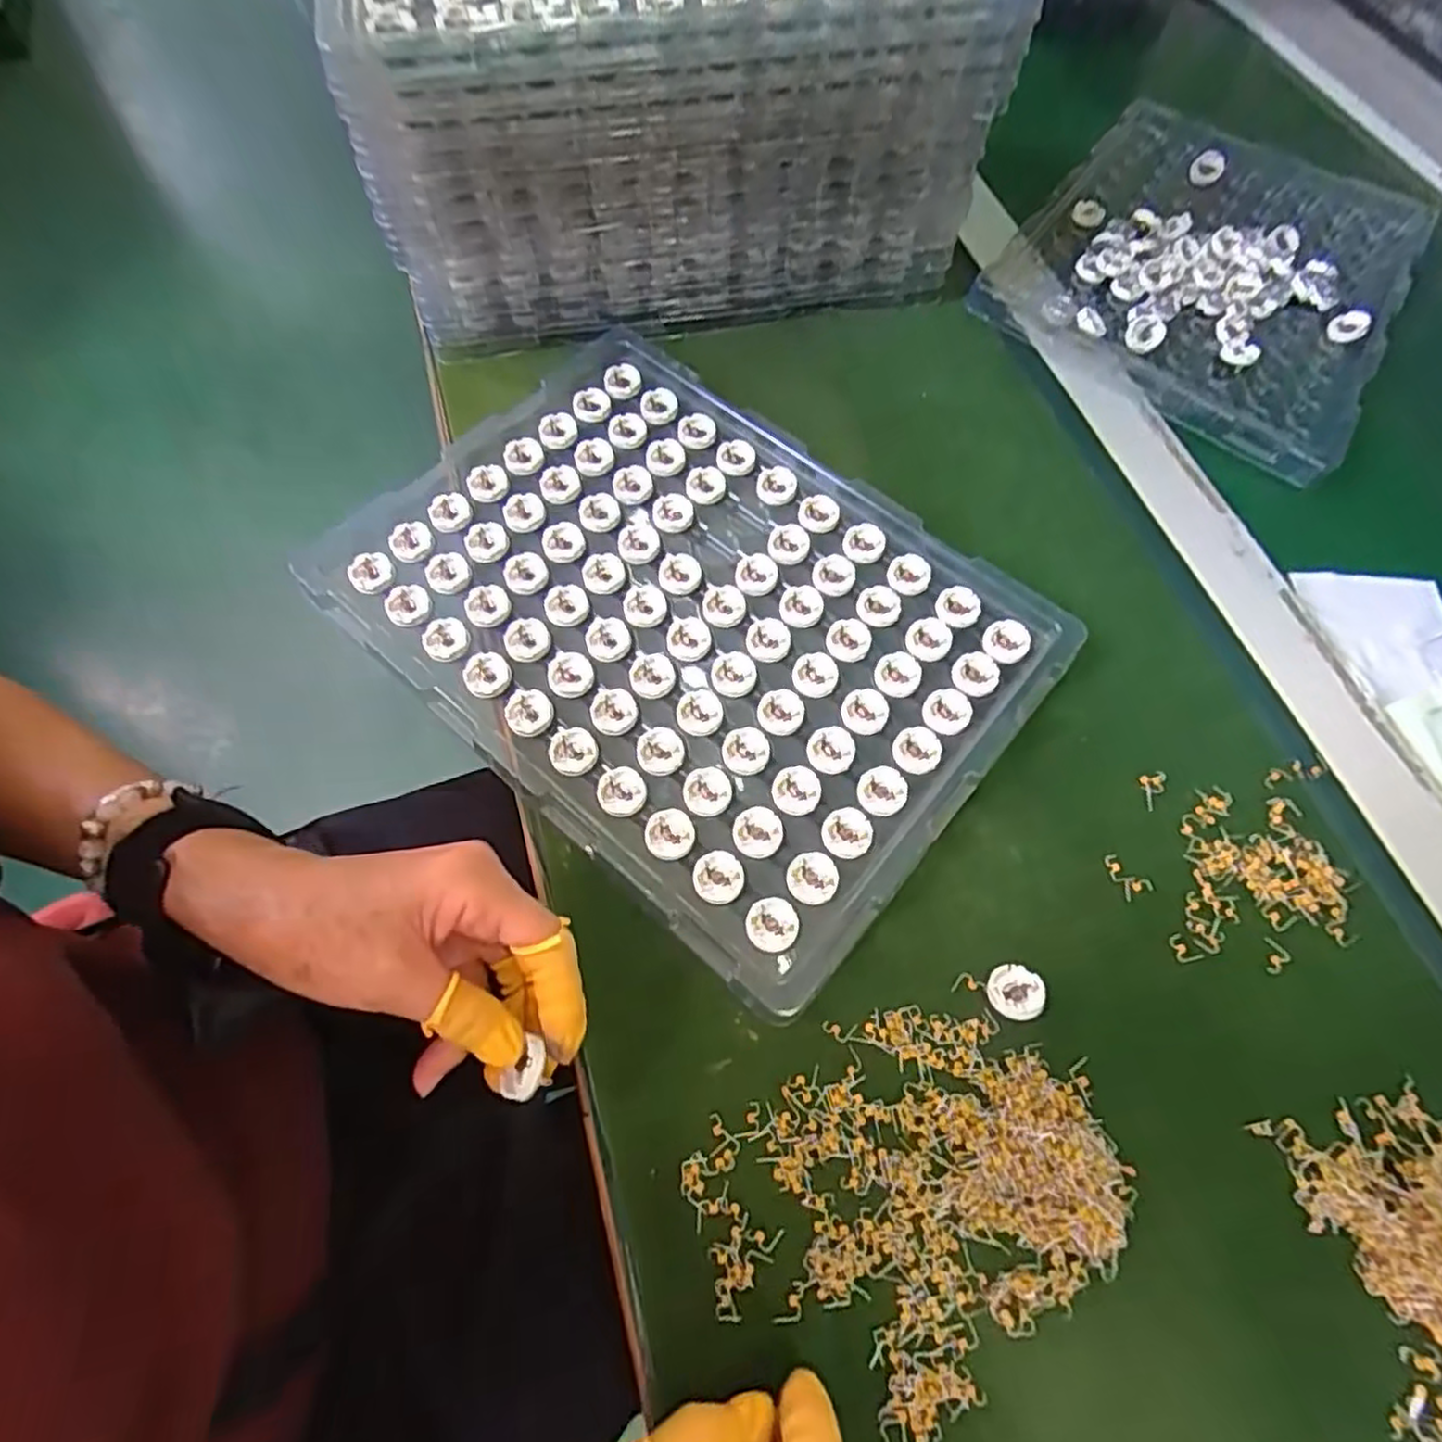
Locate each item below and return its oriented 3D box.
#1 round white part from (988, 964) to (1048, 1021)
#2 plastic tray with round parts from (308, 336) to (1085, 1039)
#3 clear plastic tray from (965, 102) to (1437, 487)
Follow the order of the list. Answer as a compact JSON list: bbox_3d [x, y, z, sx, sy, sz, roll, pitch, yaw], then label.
[{"bbox_3d":[0.129,0.118,0.318,0.024,0.006,0.023,8,56,23],"label":"round white part"},{"bbox_3d":[-0.020,-0.061,0.390,0.348,0.015,0.252,40,70,14],"label":"plastic tray with round parts"},{"bbox_3d":[0.375,-0.352,0.541,0.250,0.017,0.360,34,68,12],"label":"clear plastic tray"}]

